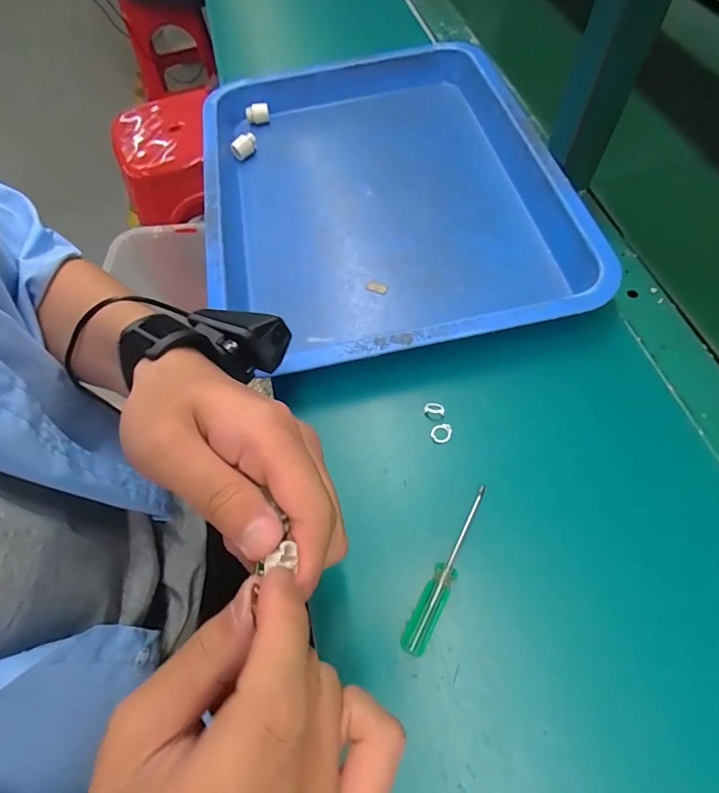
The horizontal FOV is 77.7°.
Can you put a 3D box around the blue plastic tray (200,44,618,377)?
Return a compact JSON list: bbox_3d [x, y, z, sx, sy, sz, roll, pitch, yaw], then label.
[{"bbox_3d":[0.018,-0.217,0.471,0.344,0.057,0.445,-10,61,-1],"label":"blue plastic tray"}]

